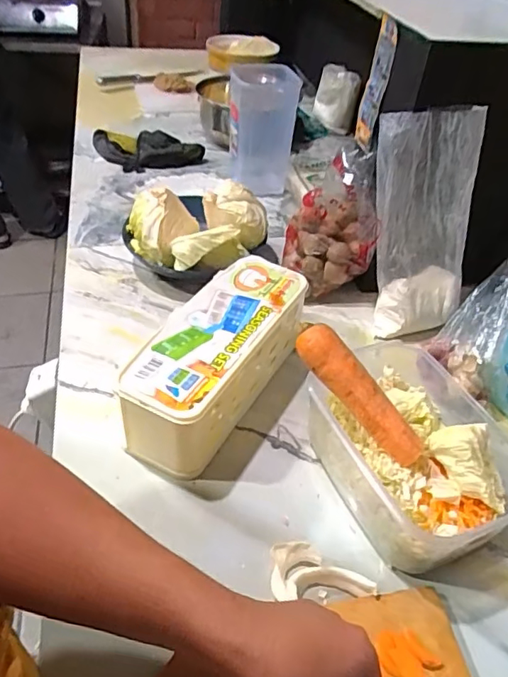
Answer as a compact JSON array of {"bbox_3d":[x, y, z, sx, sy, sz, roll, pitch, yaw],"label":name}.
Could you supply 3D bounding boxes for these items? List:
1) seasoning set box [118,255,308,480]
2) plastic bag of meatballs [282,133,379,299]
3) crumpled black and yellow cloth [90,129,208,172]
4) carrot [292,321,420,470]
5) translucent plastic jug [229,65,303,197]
[{"bbox_3d":[-0.037,0.021,0.559,0.090,0.093,0.237,23,45,19],"label":"seasoning set box"},{"bbox_3d":[0.098,-0.147,0.679,0.094,0.147,0.107,-2,43,-9],"label":"plastic bag of meatballs"},{"bbox_3d":[-0.208,-0.344,0.973,0.210,0.045,0.092,13,43,9],"label":"crumpled black and yellow cloth"},{"bbox_3d":[0.092,0.050,0.476,0.143,0.038,0.029,50,53,3],"label":"carrot"},{"bbox_3d":[0.015,-0.357,0.909,0.104,0.182,0.112,6,42,0],"label":"translucent plastic jug"}]

